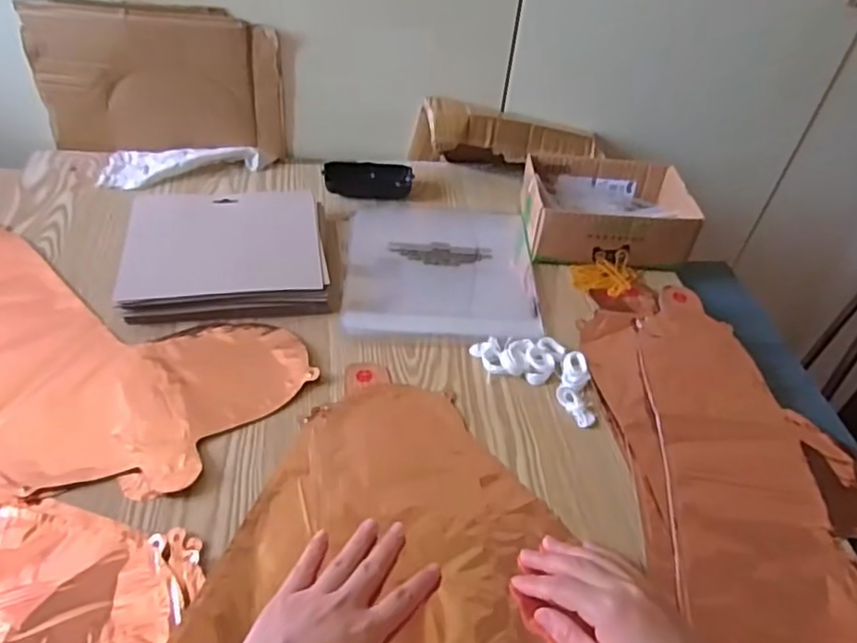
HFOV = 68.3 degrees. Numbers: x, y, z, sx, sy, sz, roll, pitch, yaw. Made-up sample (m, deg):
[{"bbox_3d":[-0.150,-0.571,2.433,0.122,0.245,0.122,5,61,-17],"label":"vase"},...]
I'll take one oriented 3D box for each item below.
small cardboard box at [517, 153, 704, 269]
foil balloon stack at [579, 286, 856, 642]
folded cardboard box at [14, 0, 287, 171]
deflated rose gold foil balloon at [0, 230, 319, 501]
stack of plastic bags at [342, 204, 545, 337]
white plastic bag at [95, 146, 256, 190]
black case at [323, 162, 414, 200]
[{"bbox_3d":[0.205,-0.130,0.744,0.185,0.067,0.148,1,43,-5],"label":"small cardboard box"},{"bbox_3d":[0.270,0.129,0.520,0.212,0.021,0.431,1,43,-5],"label":"foil balloon stack"},{"bbox_3d":[-0.315,-0.273,0.744,0.273,0.181,0.034,1,43,-6],"label":"folded cardboard box"},{"bbox_3d":[-0.340,0.031,0.556,0.420,0.009,0.219,18,44,13],"label":"deflated rose gold foil balloon"},{"bbox_3d":[0.014,-0.064,0.708,0.205,0.011,0.225,3,43,-3],"label":"stack of plastic bags"},{"bbox_3d":[-0.305,-0.189,0.775,0.180,0.025,0.070,1,43,-6],"label":"white plastic bag"},{"bbox_3d":[-0.074,-0.175,0.791,0.109,0.030,0.045,-4,44,-11],"label":"black case"}]

